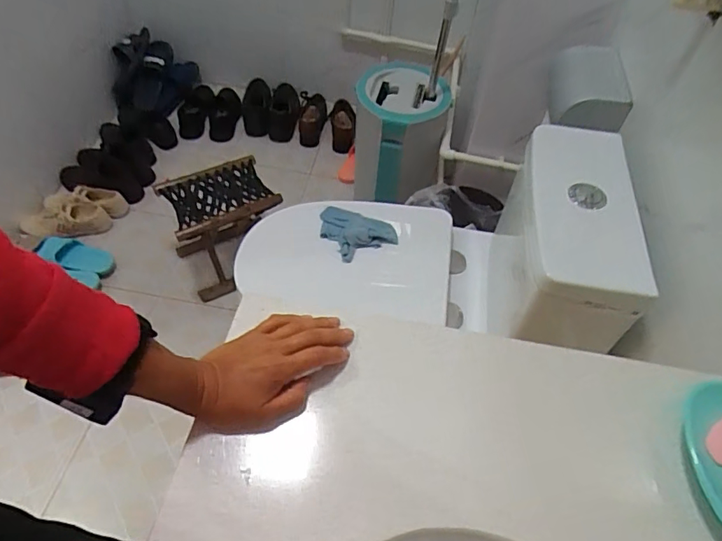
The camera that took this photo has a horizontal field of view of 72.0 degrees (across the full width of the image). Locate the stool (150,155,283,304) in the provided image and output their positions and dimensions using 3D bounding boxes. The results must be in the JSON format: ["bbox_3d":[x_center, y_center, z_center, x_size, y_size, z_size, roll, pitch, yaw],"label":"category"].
[{"bbox_3d":[-0.389,-0.119,1.434,0.277,0.291,0.217,-24,57,-21],"label":"stool"}]

